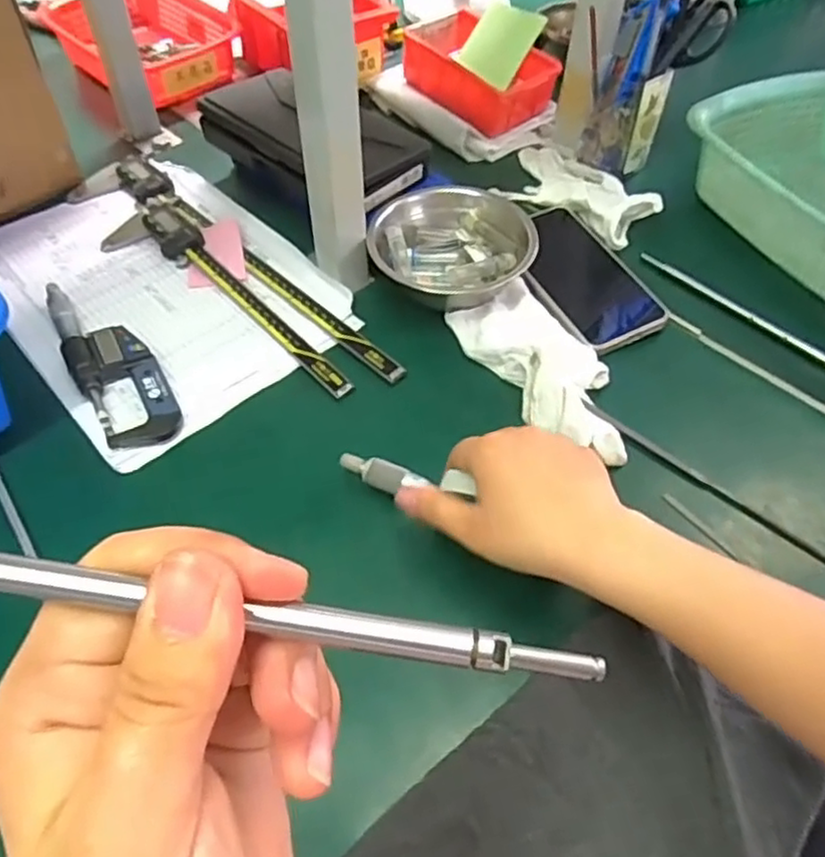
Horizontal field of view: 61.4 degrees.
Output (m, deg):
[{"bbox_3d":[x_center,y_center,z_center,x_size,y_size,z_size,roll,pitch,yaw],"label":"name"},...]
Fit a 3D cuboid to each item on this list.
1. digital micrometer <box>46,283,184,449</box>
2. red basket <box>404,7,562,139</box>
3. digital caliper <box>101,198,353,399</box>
[{"bbox_3d":[-0.221,-0.053,0.503,0.052,0.018,0.170,-28,57,-21],"label":"digital micrometer"},{"bbox_3d":[0.070,-0.361,0.713,0.101,0.065,0.148,-35,60,-25],"label":"red basket"},{"bbox_3d":[-0.150,-0.108,0.545,0.064,0.015,0.275,-37,61,-26],"label":"digital caliper"}]

